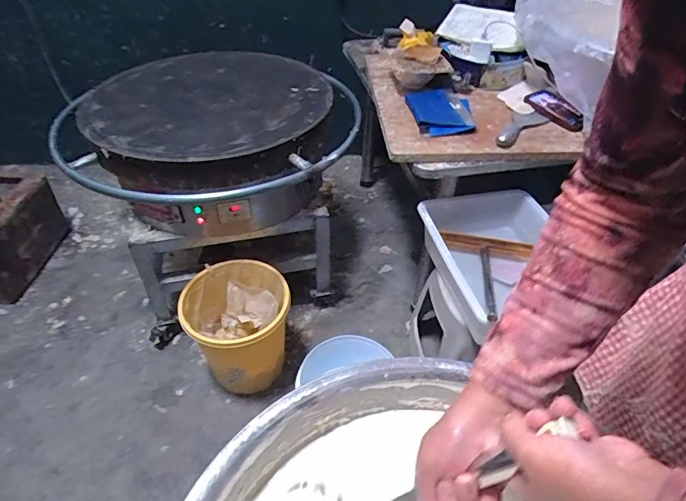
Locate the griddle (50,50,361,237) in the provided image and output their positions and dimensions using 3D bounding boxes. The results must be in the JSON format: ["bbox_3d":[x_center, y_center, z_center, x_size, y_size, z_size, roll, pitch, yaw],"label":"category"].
[{"bbox_3d":[-0.310,-0.253,1.115,0.656,0.256,0.563,16,46,20],"label":"griddle"}]

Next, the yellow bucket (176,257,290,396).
[{"bbox_3d":[-0.246,0.199,1.113,0.240,0.270,0.240,1,43,-1],"label":"yellow bucket"}]

